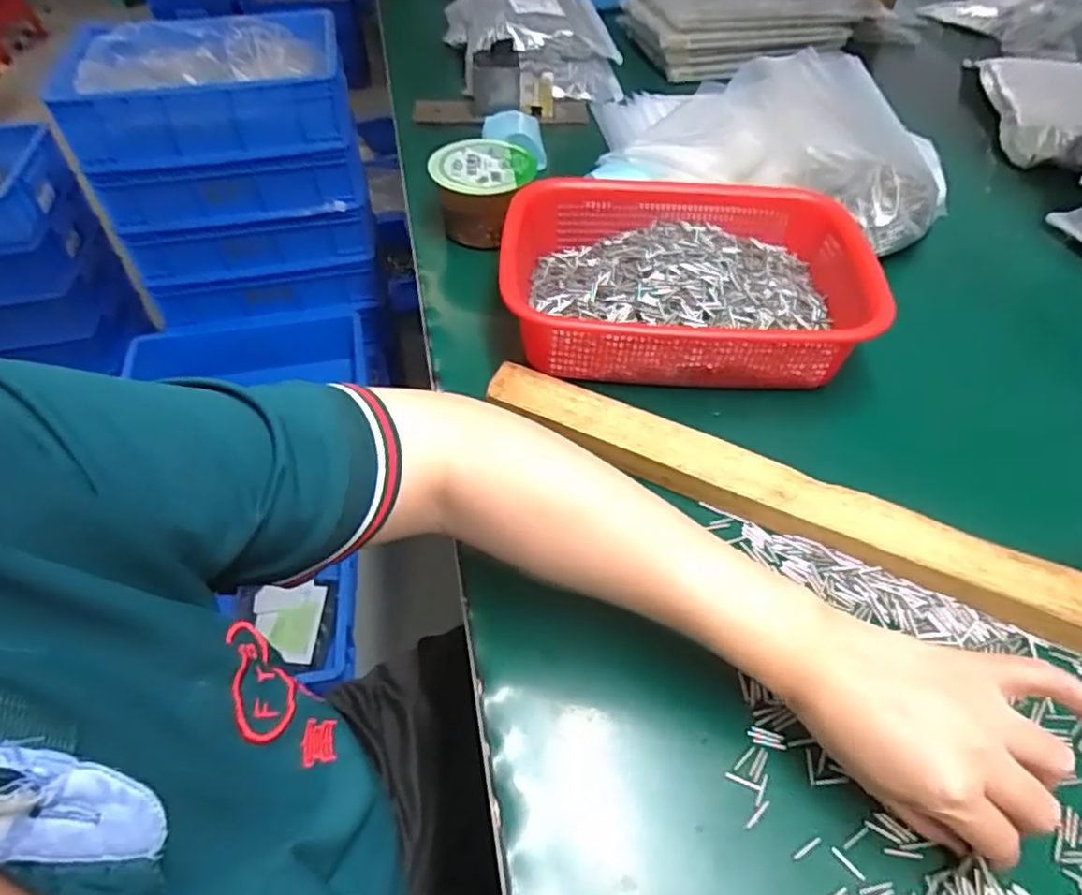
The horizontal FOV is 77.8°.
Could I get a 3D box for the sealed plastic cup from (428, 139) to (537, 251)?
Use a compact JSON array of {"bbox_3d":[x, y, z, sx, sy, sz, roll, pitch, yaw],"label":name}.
[{"bbox_3d":[-0.055,-0.247,0.649,0.098,0.062,0.100,-1,49,1],"label":"sealed plastic cup"}]

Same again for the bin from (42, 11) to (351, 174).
[{"bbox_3d":[-0.529,-0.582,1.078,0.413,0.119,0.278,-12,50,-9],"label":"bin"}]

